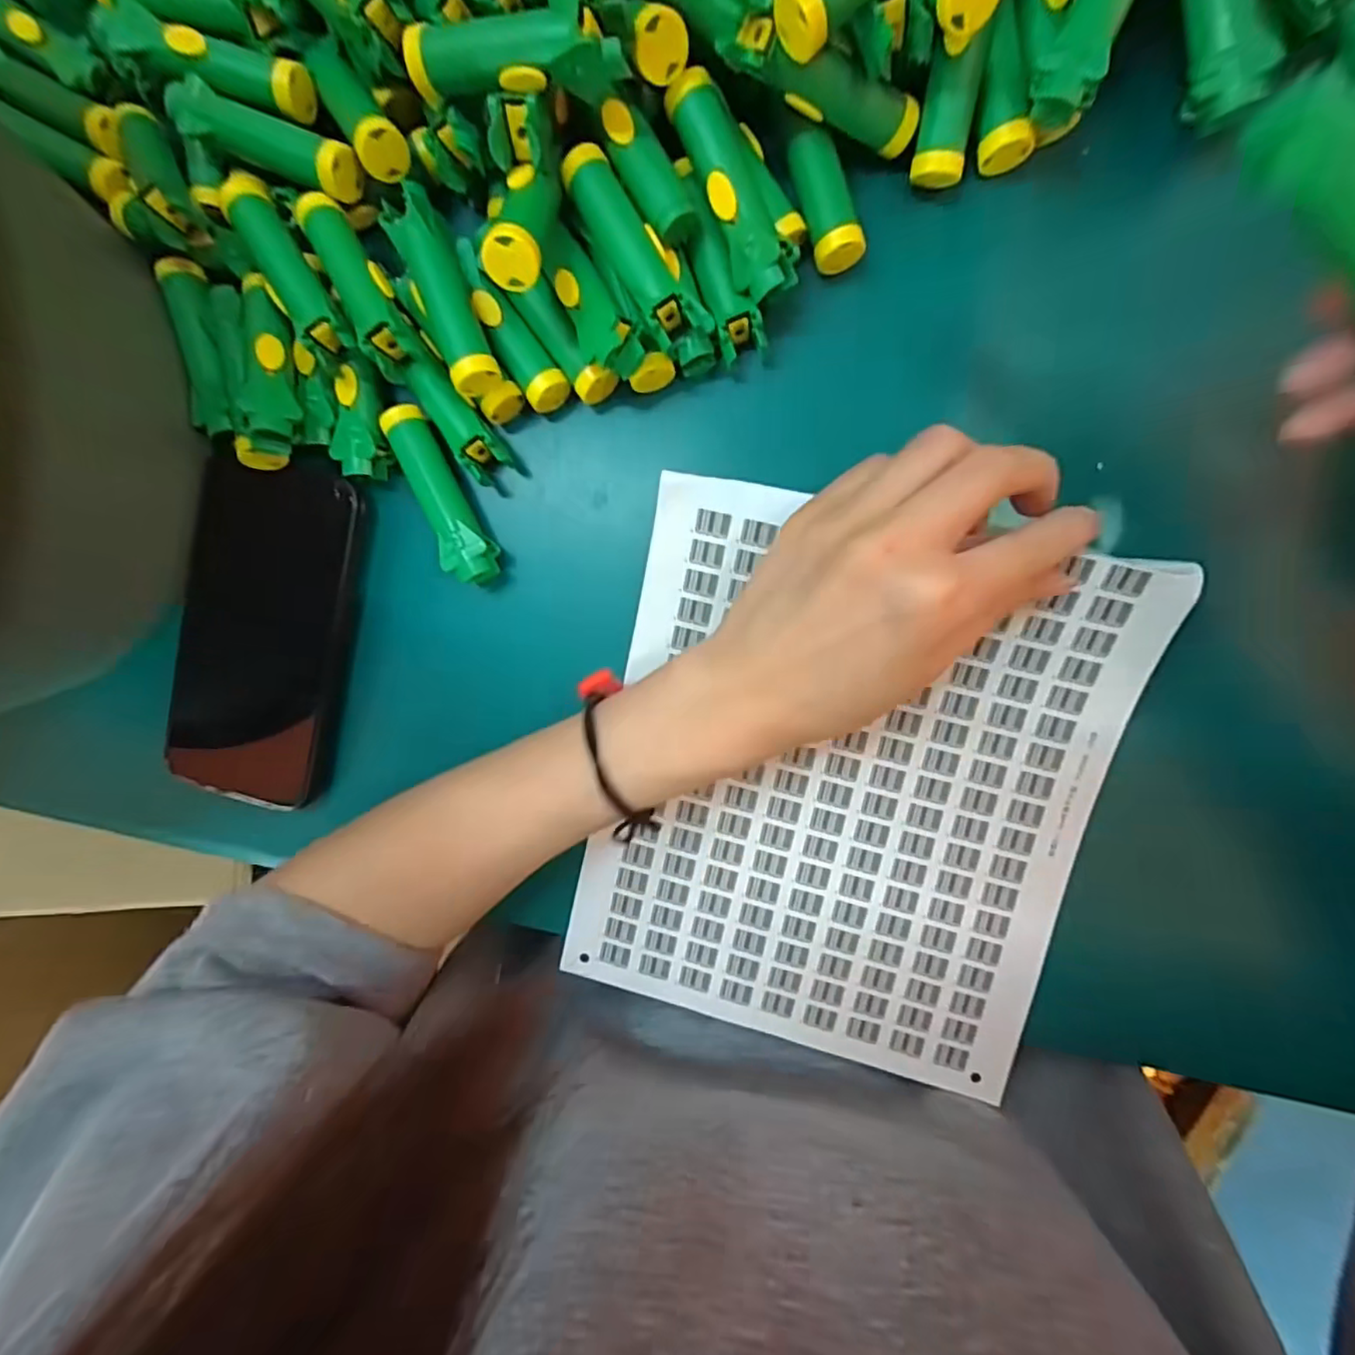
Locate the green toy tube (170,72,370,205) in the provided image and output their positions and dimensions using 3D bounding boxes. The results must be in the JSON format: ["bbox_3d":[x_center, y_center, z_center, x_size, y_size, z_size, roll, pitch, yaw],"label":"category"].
[{"bbox_3d":[-0.166,-0.220,0.256,0.080,0.020,0.021,24,97,6],"label":"green toy tube"}]

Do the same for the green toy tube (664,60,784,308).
[{"bbox_3d":[0.021,-0.186,0.239,0.022,0.025,0.076,-23,91,9],"label":"green toy tube"}]

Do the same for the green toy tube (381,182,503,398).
[{"bbox_3d":[-0.093,-0.155,0.256,0.019,0.024,0.075,-23,91,9],"label":"green toy tube"}]

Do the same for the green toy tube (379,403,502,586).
[{"bbox_3d":[-0.106,-0.082,0.280,0.020,0.016,0.083,-25,90,9],"label":"green toy tube"}]

